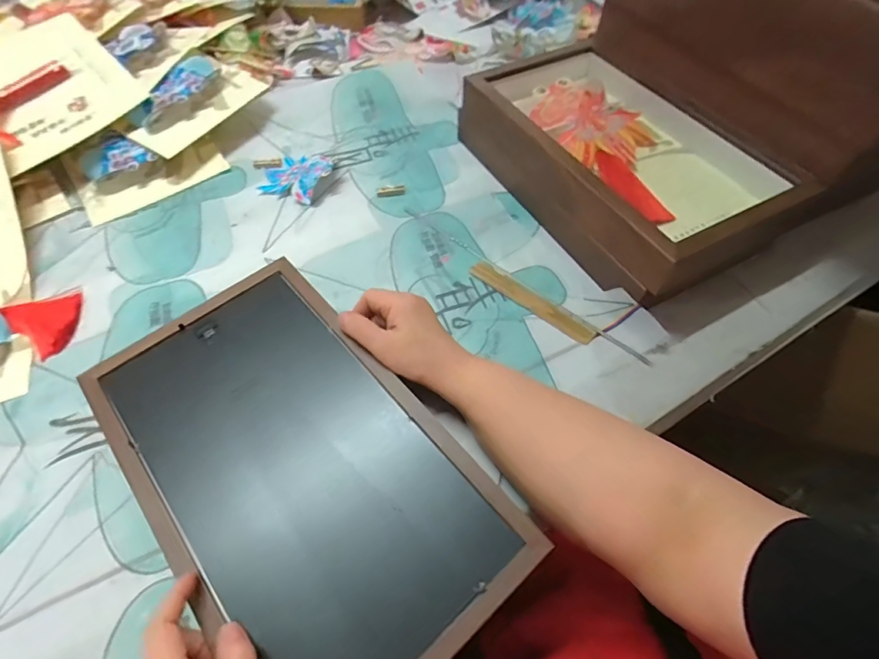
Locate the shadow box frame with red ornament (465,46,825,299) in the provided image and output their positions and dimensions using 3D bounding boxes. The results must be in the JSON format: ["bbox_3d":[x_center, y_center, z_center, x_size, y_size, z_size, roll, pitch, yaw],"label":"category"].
[{"bbox_3d":[0.197,-0.193,0.527,0.202,0.099,0.348,-24,60,-15],"label":"shadow box frame with red ornament"}]

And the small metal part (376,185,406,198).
[{"bbox_3d":[-0.059,-0.171,0.570,0.036,0.010,0.012,-14,59,-9],"label":"small metal part"}]

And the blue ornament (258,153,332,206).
[{"bbox_3d":[-0.178,-0.198,0.581,0.092,0.027,0.084,0,57,1],"label":"blue ornament"}]

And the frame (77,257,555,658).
[{"bbox_3d":[-0.111,0.095,0.351,0.195,0.019,0.341,-37,65,-21],"label":"frame"}]

